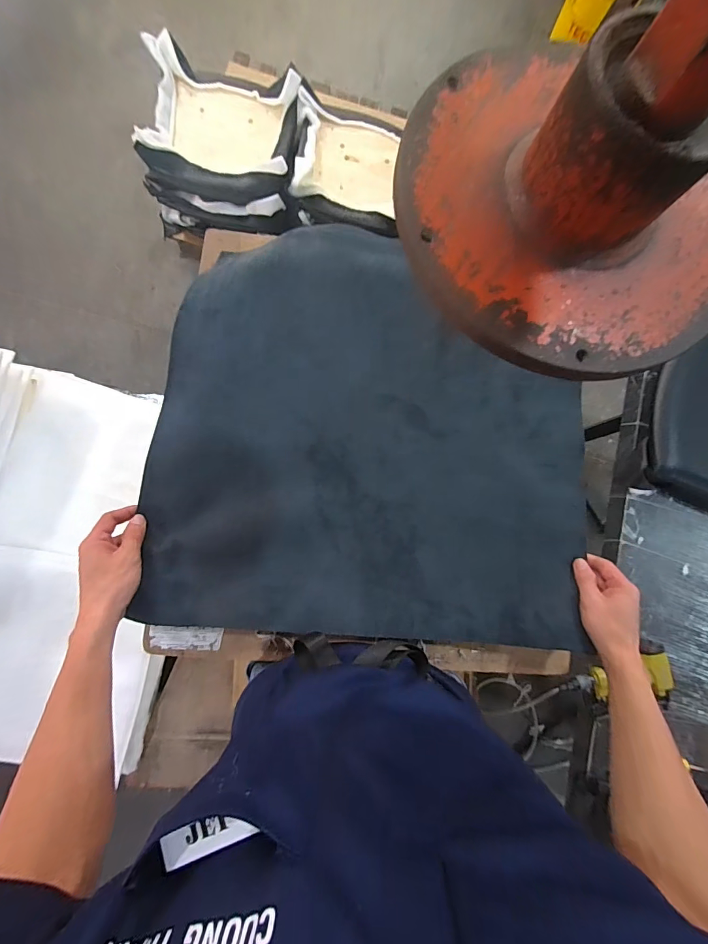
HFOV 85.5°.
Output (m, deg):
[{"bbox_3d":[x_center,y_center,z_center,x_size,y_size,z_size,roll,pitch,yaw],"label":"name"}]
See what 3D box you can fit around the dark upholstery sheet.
[{"bbox_3d":[0.034,-0.066,0.541,0.576,0.050,0.562,6,82,-5],"label":"dark upholstery sheet"}]

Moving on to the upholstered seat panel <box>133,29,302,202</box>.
[{"bbox_3d":[-0.461,-1.219,1.346,0.483,0.137,0.463,5,82,-5],"label":"upholstered seat panel"}]

